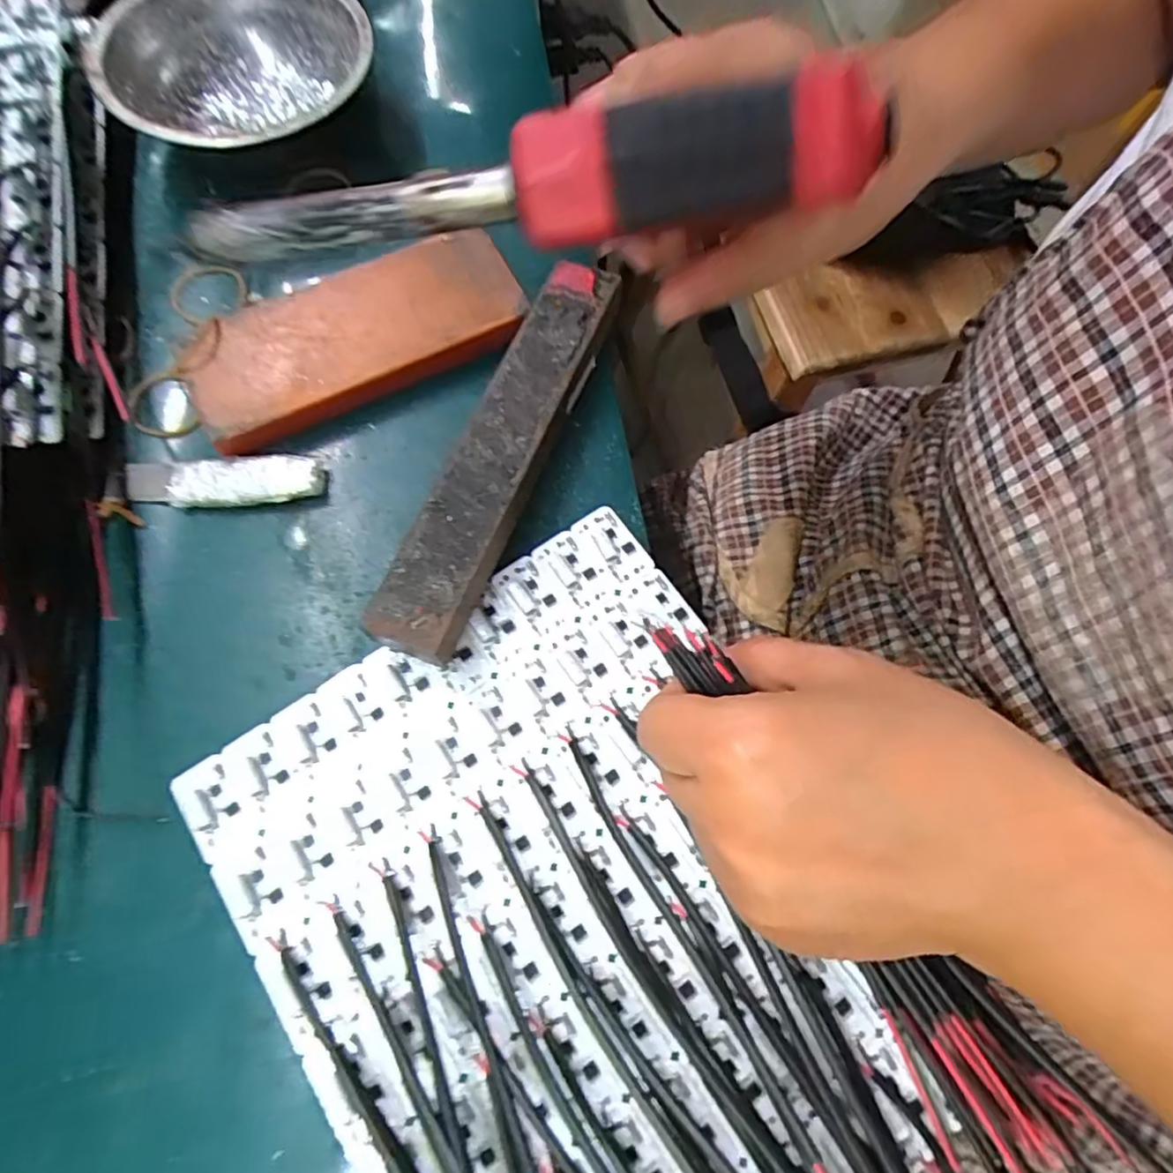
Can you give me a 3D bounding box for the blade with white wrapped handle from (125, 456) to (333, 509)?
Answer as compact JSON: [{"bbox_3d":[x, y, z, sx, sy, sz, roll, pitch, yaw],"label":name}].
[{"bbox_3d":[-0.154,-0.044,0.280,0.083,0.012,0.021,2,70,0],"label":"blade with white wrapped handle"}]

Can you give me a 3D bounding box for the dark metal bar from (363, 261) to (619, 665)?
[{"bbox_3d":[-0.032,-0.057,0.281,0.033,0.025,0.191,20,71,6],"label":"dark metal bar"}]

